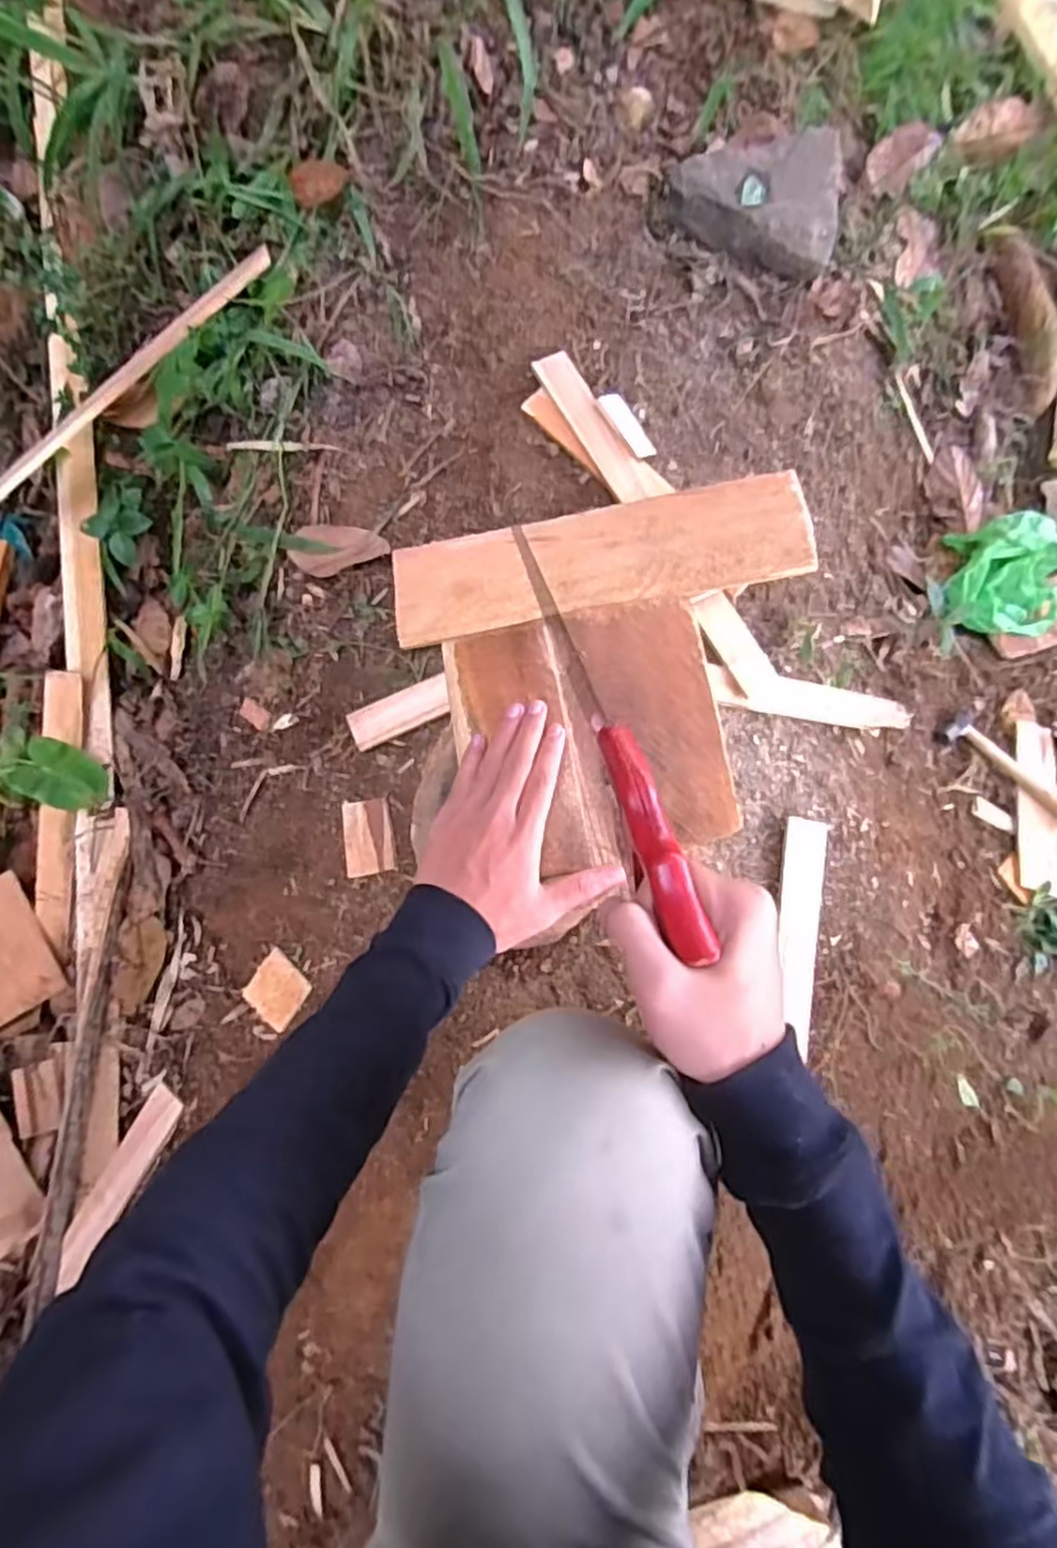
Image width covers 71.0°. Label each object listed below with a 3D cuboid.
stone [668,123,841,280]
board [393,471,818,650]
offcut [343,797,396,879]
[{"bbox_3d":[0.228,-0.581,0.751,0.168,0.087,0.107,8,75,4],"label":"stone"},{"bbox_3d":[0.064,-0.208,0.716,0.395,0.011,0.107,-9,75,7],"label":"board"},{"bbox_3d":[-0.151,0.059,0.699,0.051,0.004,0.072,-11,75,15],"label":"offcut"}]

